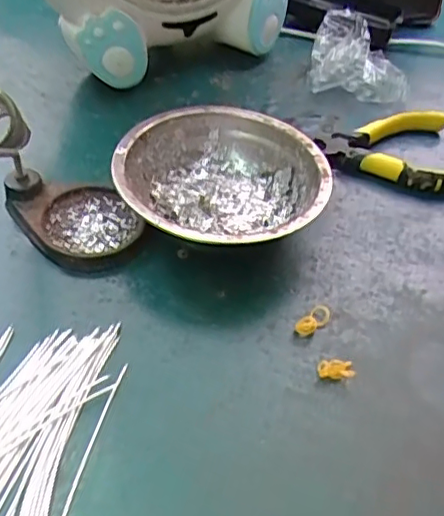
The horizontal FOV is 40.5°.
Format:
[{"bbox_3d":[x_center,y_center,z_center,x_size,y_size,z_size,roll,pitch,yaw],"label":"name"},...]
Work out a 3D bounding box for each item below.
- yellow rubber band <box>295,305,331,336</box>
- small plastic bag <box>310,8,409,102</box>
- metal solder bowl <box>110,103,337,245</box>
[{"bbox_3d":[0.051,0.034,0.333,0.011,0.004,0.023,38,53,26],"label":"yellow rubber band"},{"bbox_3d":[0.110,-0.158,0.473,0.077,0.050,0.053,11,46,4],"label":"small plastic bag"},{"bbox_3d":[-0.002,-0.040,0.369,0.118,0.043,0.118,4,46,-4],"label":"metal solder bowl"}]

